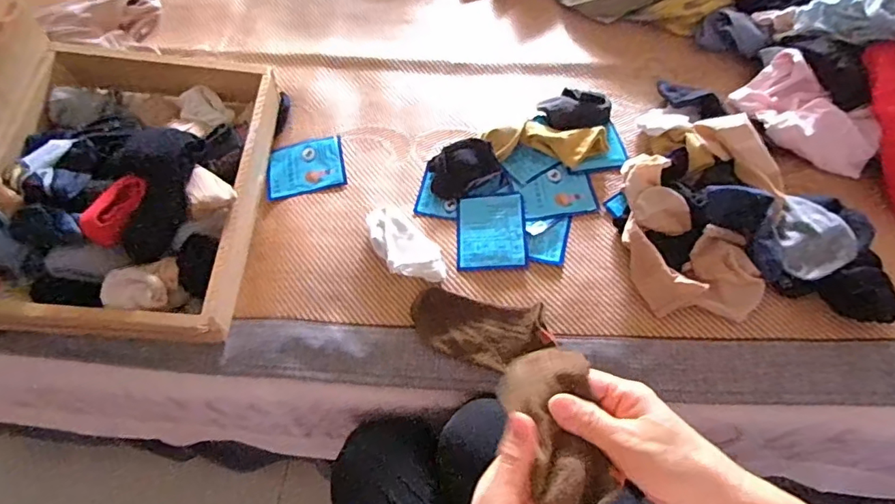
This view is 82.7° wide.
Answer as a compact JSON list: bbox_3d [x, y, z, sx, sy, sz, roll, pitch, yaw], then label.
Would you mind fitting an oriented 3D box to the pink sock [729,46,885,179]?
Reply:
[{"bbox_3d":[0.477,-0.179,0.673,0.113,0.044,0.180,-41,68,-15],"label":"pink sock"}]

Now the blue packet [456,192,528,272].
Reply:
[{"bbox_3d":[0.056,-0.028,0.653,0.086,0.009,0.108,-1,64,3],"label":"blue packet"}]

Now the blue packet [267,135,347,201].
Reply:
[{"bbox_3d":[-0.200,-0.120,0.715,0.108,0.006,0.087,-13,64,-3],"label":"blue packet"}]

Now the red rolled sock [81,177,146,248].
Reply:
[{"bbox_3d":[-0.371,-0.049,0.568,0.038,0.030,0.080,14,63,11],"label":"red rolled sock"}]

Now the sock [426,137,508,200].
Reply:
[{"bbox_3d":[0.024,-0.108,0.676,0.093,0.034,0.068,-19,64,-6],"label":"sock"}]

